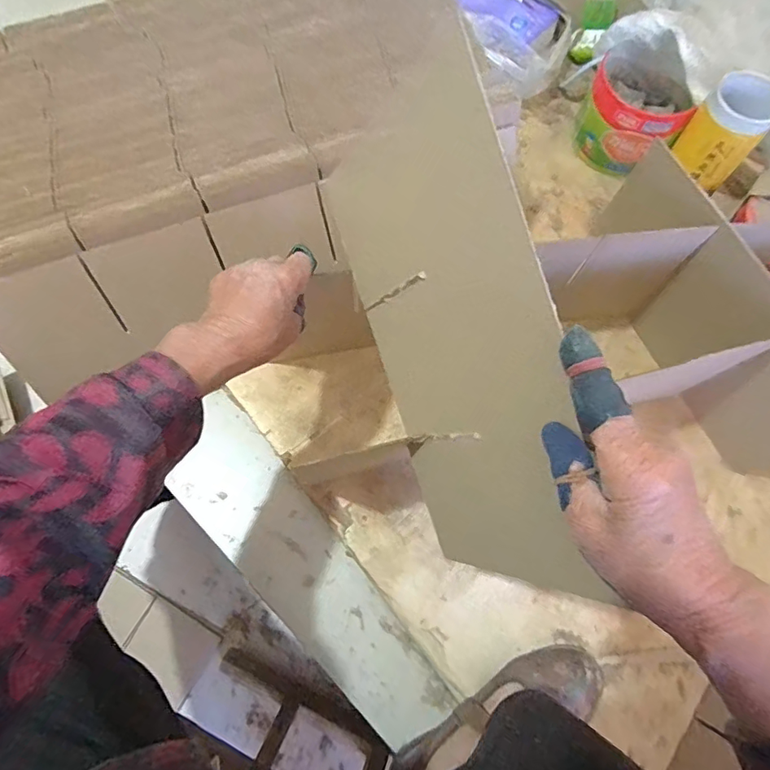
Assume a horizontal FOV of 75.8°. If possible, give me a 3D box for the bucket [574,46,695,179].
[{"bbox_3d":[0.329,-0.363,0.664,0.126,0.087,0.126,1,70,-2],"label":"bucket"}]

